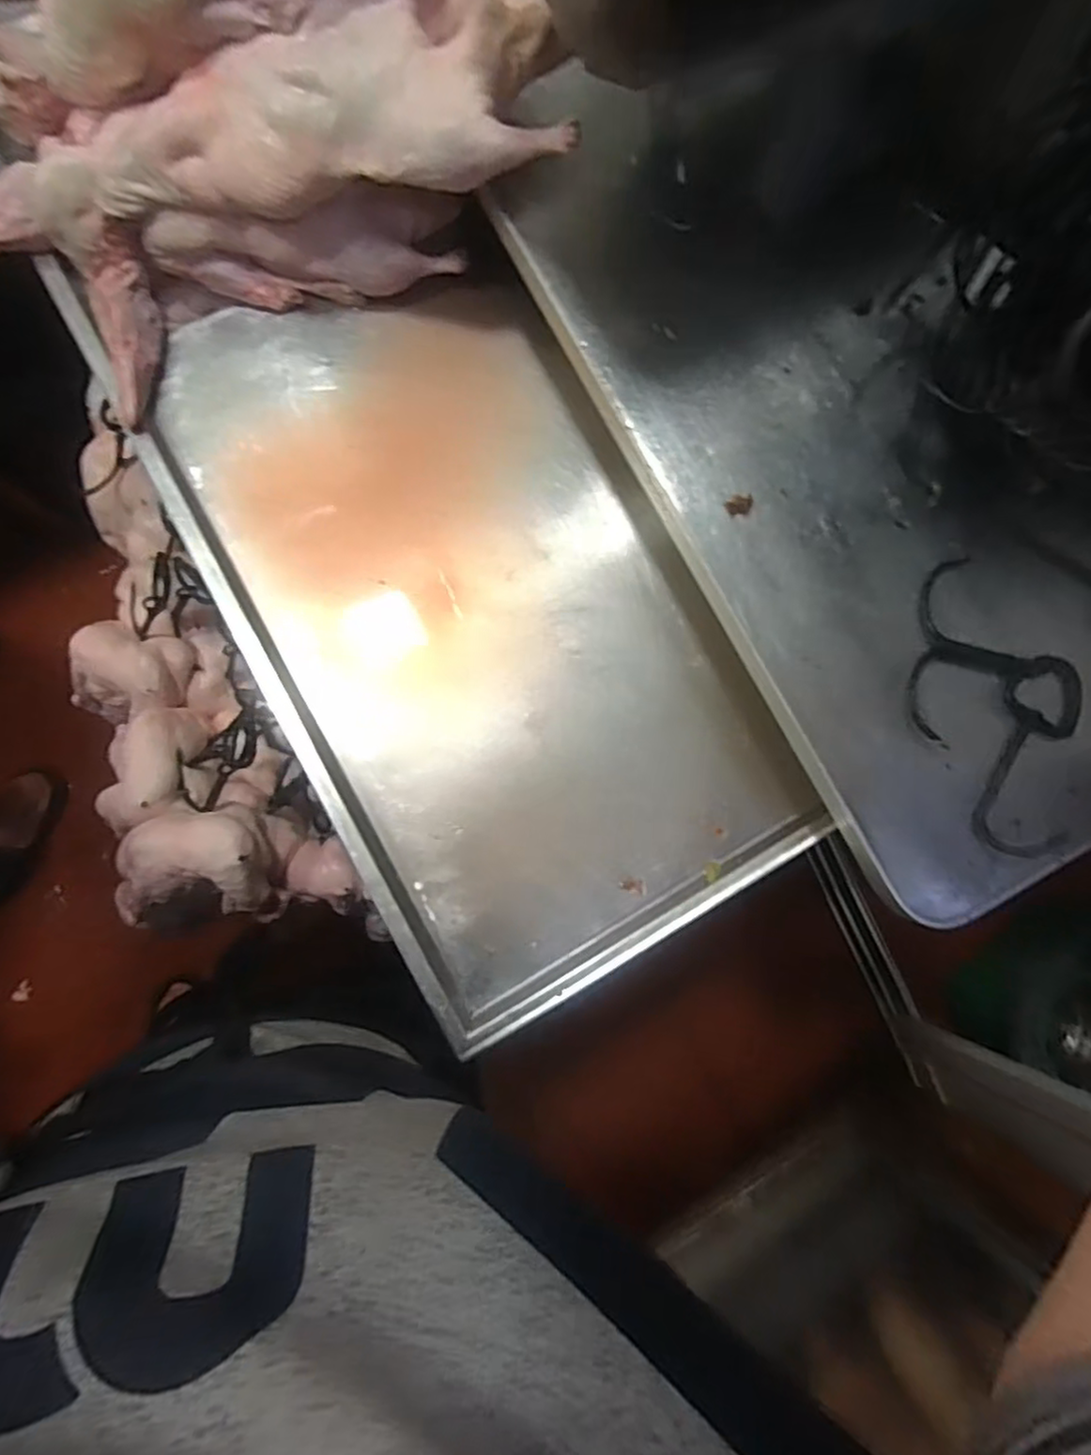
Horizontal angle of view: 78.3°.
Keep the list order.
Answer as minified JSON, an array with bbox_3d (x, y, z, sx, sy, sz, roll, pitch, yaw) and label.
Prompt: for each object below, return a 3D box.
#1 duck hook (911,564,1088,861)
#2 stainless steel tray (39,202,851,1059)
[{"bbox_3d":[0.351,-0.021,0.517,0.130,0.017,0.219,-28,86,-9],"label":"duck hook"},{"bbox_3d":[-0.057,-0.115,0.606,0.397,0.032,0.660,-28,86,-9],"label":"stainless steel tray"}]

